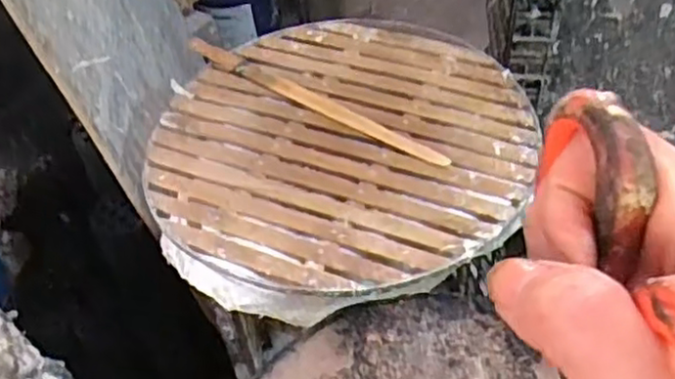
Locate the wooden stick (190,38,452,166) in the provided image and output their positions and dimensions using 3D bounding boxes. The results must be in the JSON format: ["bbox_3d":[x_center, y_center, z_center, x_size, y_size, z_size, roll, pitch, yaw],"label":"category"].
[{"bbox_3d":[-0.039,-0.118,0.916,0.411,0.011,0.028,28,55,28],"label":"wooden stick"}]

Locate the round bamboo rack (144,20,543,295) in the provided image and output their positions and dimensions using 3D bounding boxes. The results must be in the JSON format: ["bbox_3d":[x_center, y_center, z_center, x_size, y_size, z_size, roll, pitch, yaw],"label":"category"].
[{"bbox_3d":[0.002,-0.070,0.876,0.449,0.023,0.457,-3,46,3],"label":"round bamboo rack"}]

